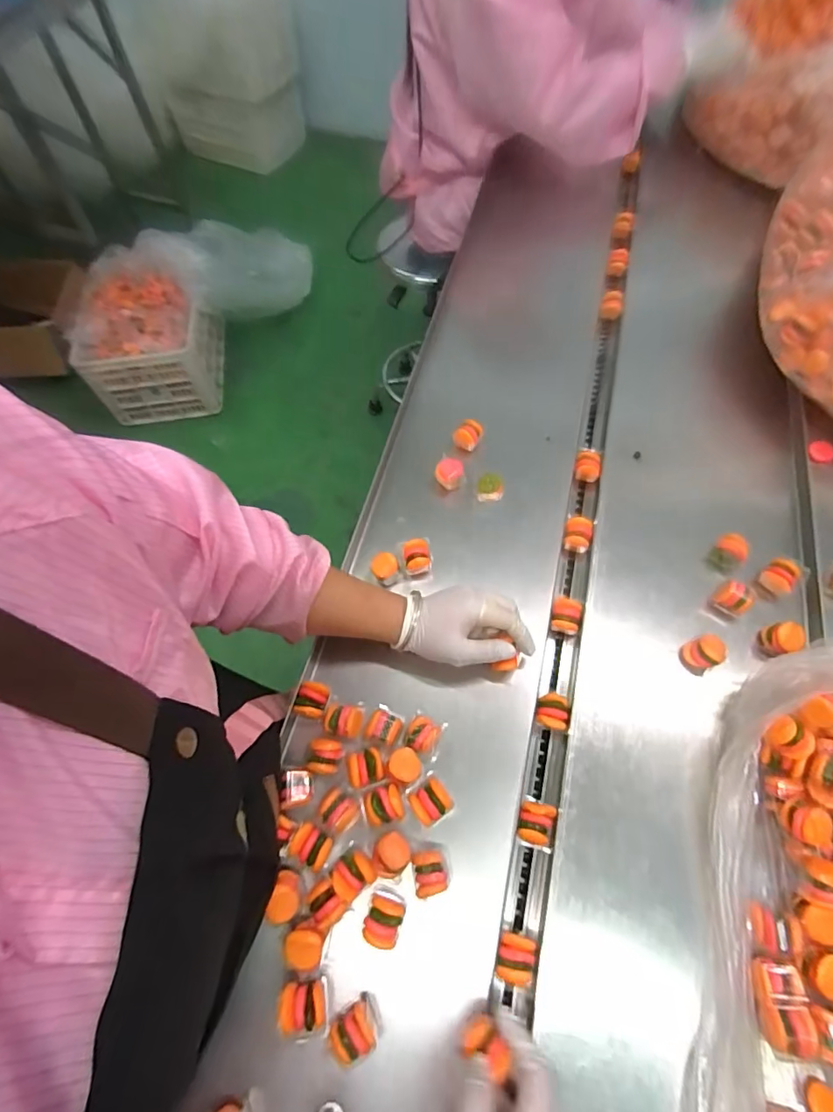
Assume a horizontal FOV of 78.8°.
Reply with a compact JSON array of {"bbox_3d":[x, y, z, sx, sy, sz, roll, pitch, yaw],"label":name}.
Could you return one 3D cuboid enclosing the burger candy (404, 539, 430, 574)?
[{"bbox_3d":[0.000,0.002,0.571,0.026,0.027,0.031,-6,63,-2],"label":"burger candy"}]

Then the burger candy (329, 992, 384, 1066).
[{"bbox_3d":[-0.046,0.368,0.396,0.036,0.033,0.029,-31,67,-14],"label":"burger candy"}]

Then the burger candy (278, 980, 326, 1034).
[{"bbox_3d":[-0.087,0.347,0.394,0.033,0.037,0.027,-5,63,-2],"label":"burger candy"}]

